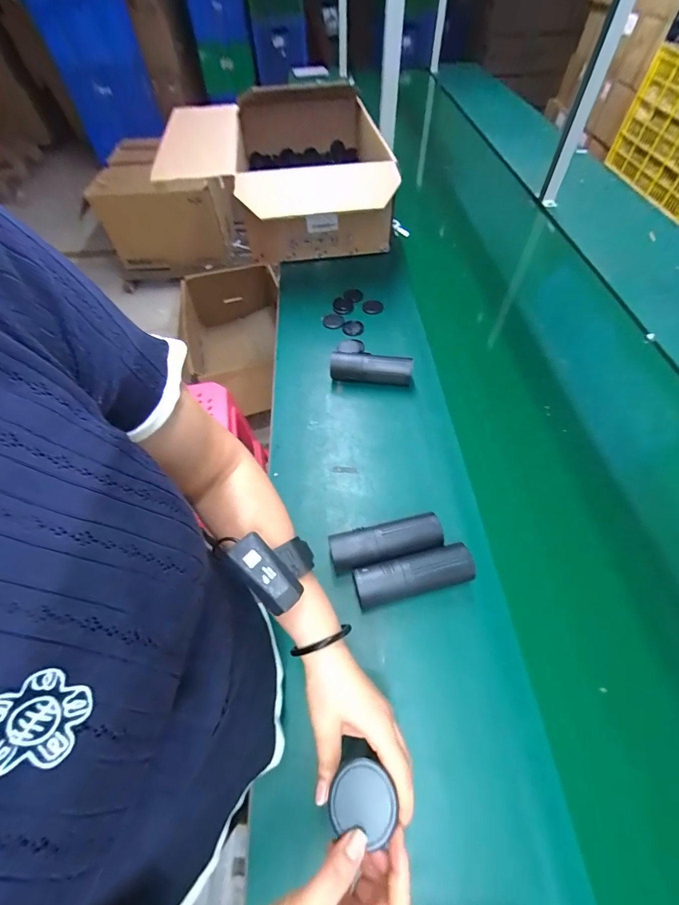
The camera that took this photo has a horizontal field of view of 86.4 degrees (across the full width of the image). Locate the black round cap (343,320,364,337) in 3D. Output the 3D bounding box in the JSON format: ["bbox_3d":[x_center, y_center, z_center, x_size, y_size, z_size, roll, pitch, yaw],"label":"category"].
[{"bbox_3d":[0.033,-0.293,0.848,0.047,0.012,0.048,0,56,-1],"label":"black round cap"}]

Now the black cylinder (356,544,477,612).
[{"bbox_3d":[0.104,0.171,0.501,0.164,0.046,0.050,-14,56,-7],"label":"black cylinder"}]

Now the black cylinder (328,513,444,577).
[{"bbox_3d":[0.068,0.135,0.534,0.164,0.047,0.053,-13,56,-6],"label":"black cylinder"}]

